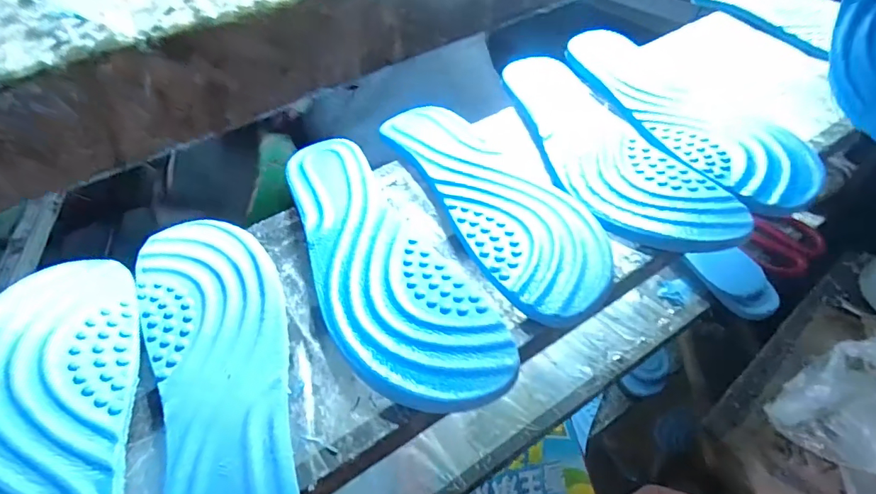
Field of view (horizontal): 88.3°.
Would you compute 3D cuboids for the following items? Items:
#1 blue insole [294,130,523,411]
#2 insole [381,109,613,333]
[{"bbox_3d":[-0.047,0.003,0.301,0.084,0.011,0.247,-28,53,-18],"label":"blue insole"},{"bbox_3d":[0.037,-0.046,0.334,0.085,0.012,0.245,-25,53,-16],"label":"insole"}]

